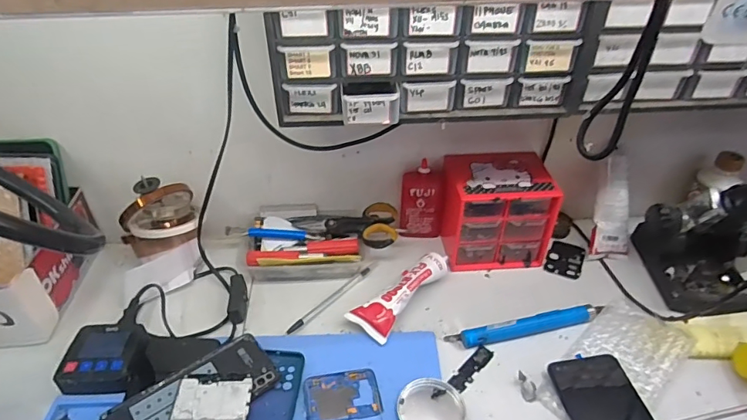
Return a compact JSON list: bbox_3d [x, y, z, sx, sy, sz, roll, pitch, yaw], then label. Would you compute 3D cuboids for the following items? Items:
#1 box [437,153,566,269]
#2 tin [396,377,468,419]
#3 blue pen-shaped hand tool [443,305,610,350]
[{"bbox_3d":[0.158,0.002,0.623,0.126,0.122,0.103,-2,38,-5],"label":"box"},{"bbox_3d":[0.056,0.191,0.452,0.063,0.014,0.057,-16,41,-20],"label":"tin"},{"bbox_3d":[0.177,0.132,0.537,0.180,0.019,0.023,-9,39,-12],"label":"blue pen-shaped hand tool"}]

